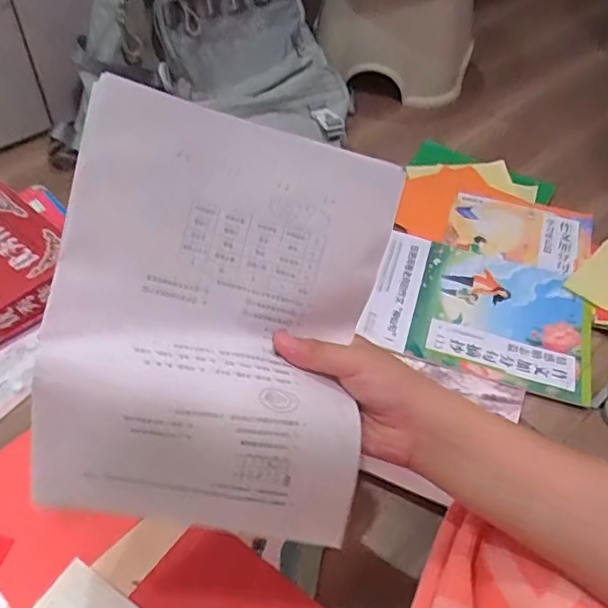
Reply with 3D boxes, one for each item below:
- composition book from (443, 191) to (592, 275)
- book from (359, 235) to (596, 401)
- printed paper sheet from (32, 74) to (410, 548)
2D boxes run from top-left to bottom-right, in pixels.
[{"bbox_3d":[0.280,-0.097,0.772,0.174,0.017,0.119,17,53,12],"label":"composition book"},{"bbox_3d":[0.203,0.000,0.677,0.241,0.016,0.188,14,50,12],"label":"book"},{"bbox_3d":[-0.051,0.011,0.362,0.192,0.028,0.247,11,85,-13],"label":"printed paper sheet"}]

